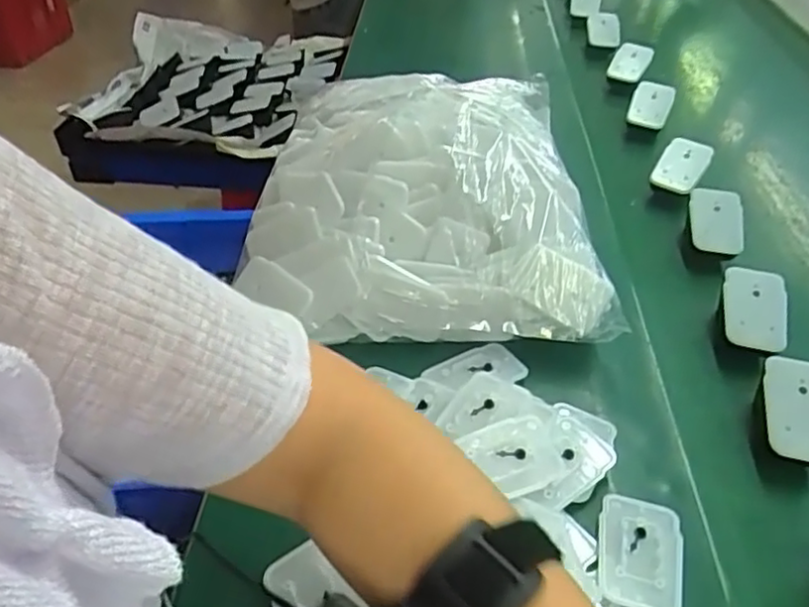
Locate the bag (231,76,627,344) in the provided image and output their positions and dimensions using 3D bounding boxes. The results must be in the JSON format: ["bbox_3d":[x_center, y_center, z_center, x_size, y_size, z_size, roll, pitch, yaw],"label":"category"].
[{"bbox_3d":[0.013,-0.098,0.567,0.267,0.112,0.296,1,42,1],"label":"bag"}]

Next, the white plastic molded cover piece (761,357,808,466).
[{"bbox_3d":[0.251,0.067,0.419,0.042,0.008,0.067,5,67,14],"label":"white plastic molded cover piece"}]

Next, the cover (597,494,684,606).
[{"bbox_3d":[0.132,0.139,0.372,0.045,0.007,0.067,14,44,15],"label":"cover"}]

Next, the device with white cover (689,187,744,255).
[{"bbox_3d":[0.269,-0.071,0.572,0.041,0.009,0.058,2,75,12],"label":"device with white cover"}]

